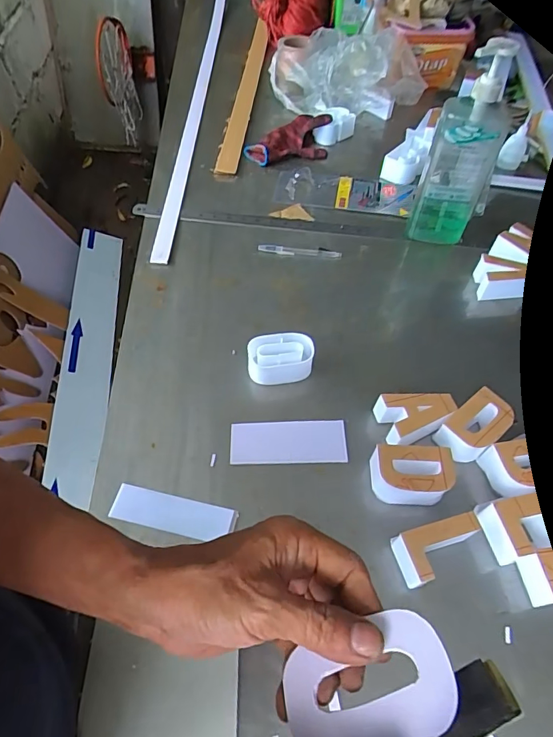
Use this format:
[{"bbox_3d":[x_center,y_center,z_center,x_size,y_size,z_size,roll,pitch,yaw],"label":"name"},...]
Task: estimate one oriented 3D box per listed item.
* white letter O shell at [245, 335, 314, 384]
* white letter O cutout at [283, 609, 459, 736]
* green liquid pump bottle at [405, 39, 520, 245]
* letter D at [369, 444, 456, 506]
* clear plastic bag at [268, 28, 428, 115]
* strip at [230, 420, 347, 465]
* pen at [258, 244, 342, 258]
[{"bbox_3d":[0.005,-0.011,0.590,0.085,0.041,0.053,-3,55,-3],"label":"white letter O shell"},{"bbox_3d":[0.045,0.158,0.224,0.083,0.004,0.053,-20,48,7],"label":"white letter O cutout"},{"bbox_3d":[0.279,-0.320,0.668,0.095,0.275,0.073,25,58,15],"label":"green liquid pump bottle"},{"bbox_3d":[0.152,0.121,0.503,0.085,0.049,0.056,5,55,2],"label":"letter D"},{"bbox_3d":[0.164,-0.683,1.012,0.341,0.115,0.241,4,55,1],"label":"clear plastic bag"},{"bbox_3d":[0.015,0.089,0.542,0.139,0.008,0.053,-1,55,-2],"label":"strip"},{"bbox_3d":[0.038,-0.195,0.738,0.136,0.011,0.017,4,55,2],"label":"pen"}]

